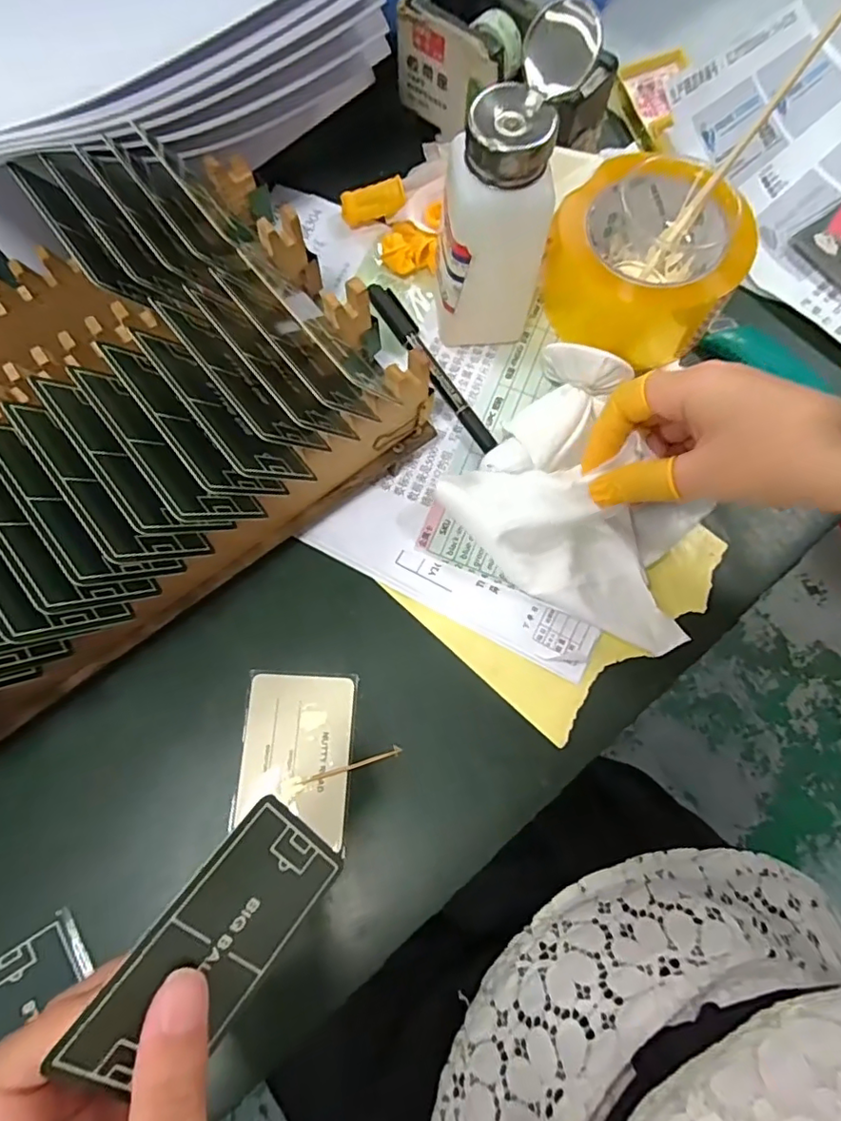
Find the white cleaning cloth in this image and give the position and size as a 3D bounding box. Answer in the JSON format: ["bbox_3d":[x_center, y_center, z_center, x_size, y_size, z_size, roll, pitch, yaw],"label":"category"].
[{"bbox_3d":[0.100,-0.030,0.308,0.149,0.042,0.122,41,78,8],"label":"white cleaning cloth"}]

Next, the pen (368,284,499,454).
[{"bbox_3d":[0.006,-0.121,0.349,0.015,0.009,0.133,-30,78,-9],"label":"pen"}]

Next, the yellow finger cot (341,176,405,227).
[{"bbox_3d":[-0.032,-0.237,0.373,0.044,0.016,0.014,-13,76,12],"label":"yellow finger cot"}]

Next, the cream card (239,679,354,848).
[{"bbox_3d":[-0.063,0.099,0.289,0.053,0.004,0.078,3,73,-2],"label":"cream card"}]

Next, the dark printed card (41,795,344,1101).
[{"bbox_3d":[-0.064,0.121,0.180,0.008,0.053,0.081,11,52,45],"label":"dark printed card"}]

